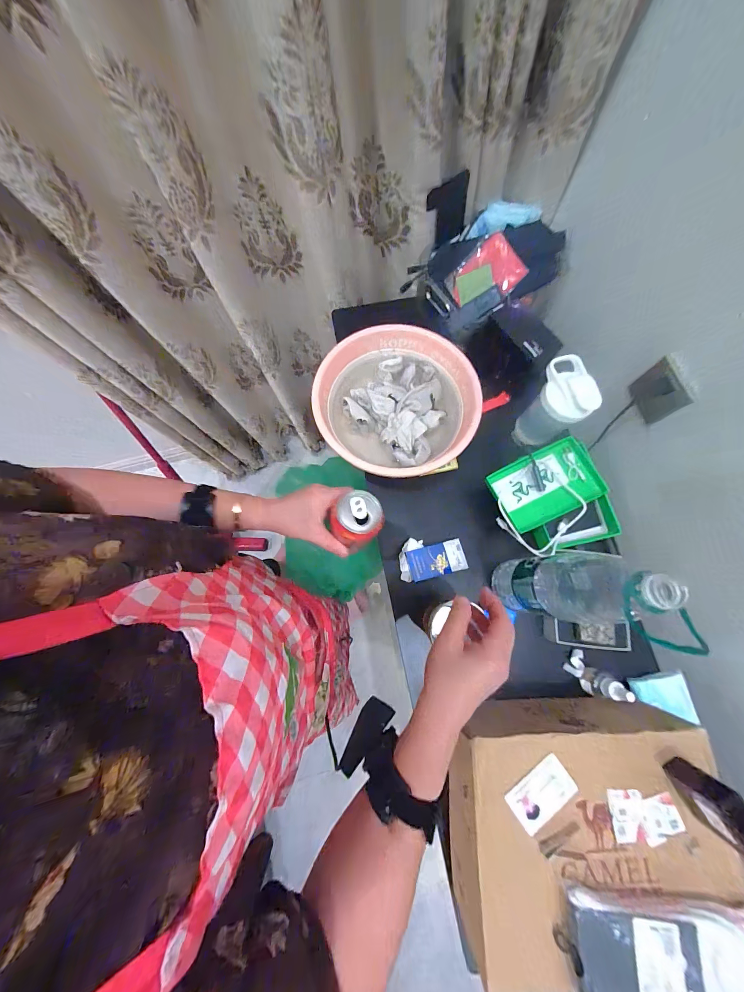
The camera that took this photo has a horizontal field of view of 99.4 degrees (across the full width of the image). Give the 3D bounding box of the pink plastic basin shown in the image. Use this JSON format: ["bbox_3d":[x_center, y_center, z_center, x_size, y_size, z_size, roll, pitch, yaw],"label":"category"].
[{"bbox_3d":[0.045,-0.158,0.586,0.272,0.115,0.268,0,75,-1],"label":"pink plastic basin"}]

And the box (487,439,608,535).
[{"bbox_3d":[0.288,-0.017,0.528,0.150,0.023,0.110,-28,79,12],"label":"box"}]

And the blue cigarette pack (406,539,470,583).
[{"bbox_3d":[0.115,0.114,0.558,0.101,0.018,0.054,-13,76,-5],"label":"blue cigarette pack"}]

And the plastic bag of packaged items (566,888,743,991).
[{"bbox_3d":[0.317,0.479,0.319,0.204,0.028,0.092,-4,59,11],"label":"plastic bag of packaged items"}]

